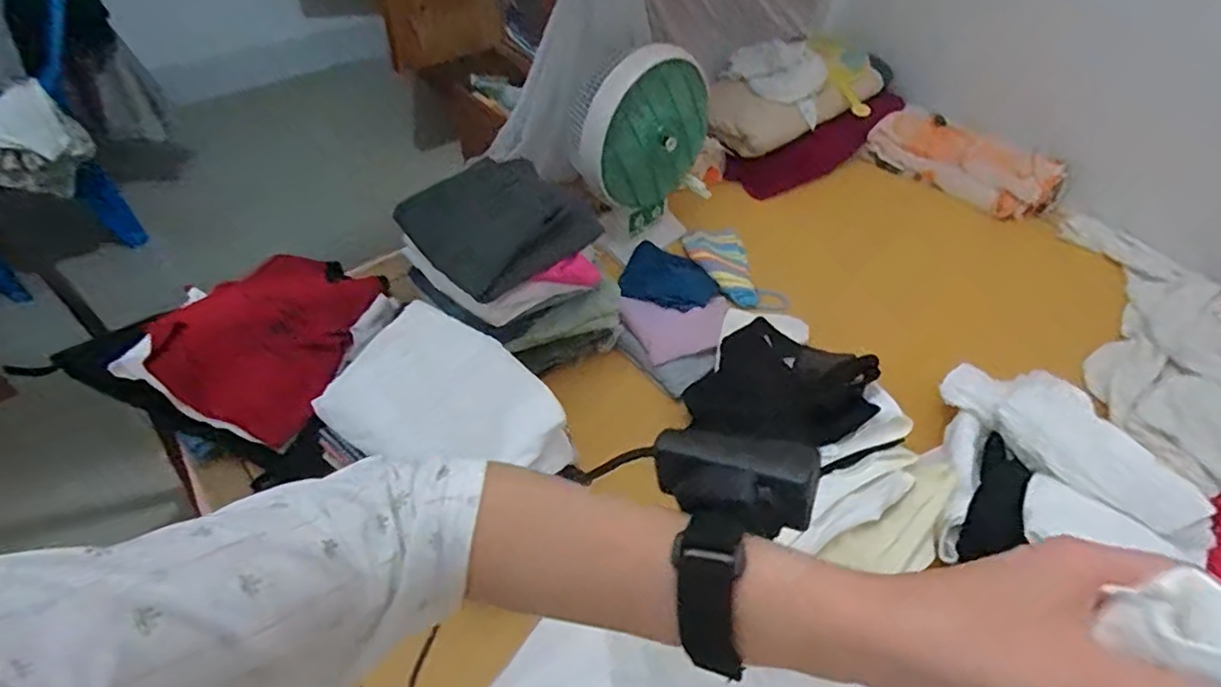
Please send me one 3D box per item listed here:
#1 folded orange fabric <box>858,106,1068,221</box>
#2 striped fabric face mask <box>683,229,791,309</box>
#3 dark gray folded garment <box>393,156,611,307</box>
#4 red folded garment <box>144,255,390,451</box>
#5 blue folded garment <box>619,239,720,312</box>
[{"bbox_3d":[0.859,-0.441,1.590,0.445,0.107,0.156,33,53,22],"label":"folded orange fabric"},{"bbox_3d":[0.252,-0.156,1.360,0.147,0.032,0.247,-15,51,-18],"label":"striped fabric face mask"},{"bbox_3d":[-0.181,-0.195,1.010,0.235,0.056,0.244,-40,72,-7],"label":"dark gray folded garment"},{"bbox_3d":[-0.572,-0.019,1.116,0.250,0.123,0.366,20,50,12],"label":"red folded garment"},{"bbox_3d":[0.115,-0.123,1.300,0.201,0.040,0.178,24,51,16],"label":"blue folded garment"}]

